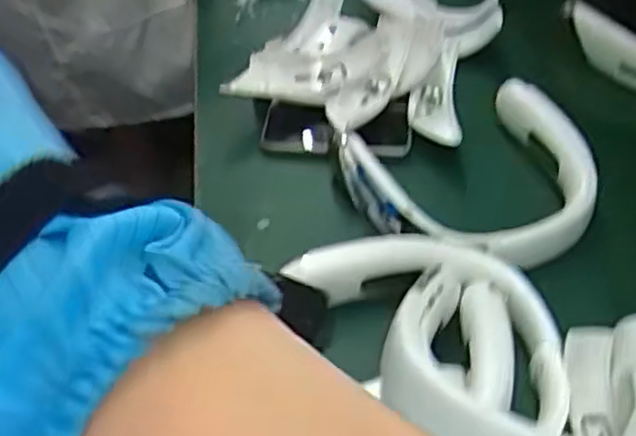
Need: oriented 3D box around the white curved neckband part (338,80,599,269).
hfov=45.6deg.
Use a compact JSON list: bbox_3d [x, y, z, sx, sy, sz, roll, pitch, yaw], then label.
[{"bbox_3d":[0.146,-0.046,0.684,0.205,0.034,0.189,-21,48,-16],"label":"white curved neckband part"}]

